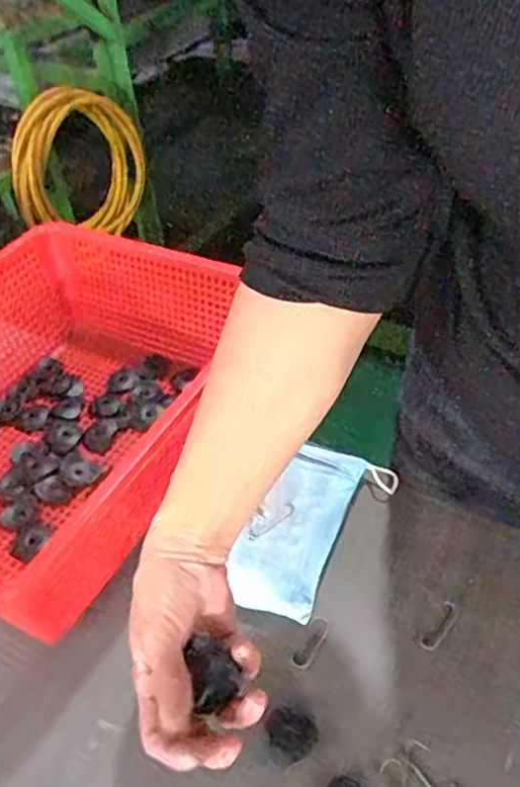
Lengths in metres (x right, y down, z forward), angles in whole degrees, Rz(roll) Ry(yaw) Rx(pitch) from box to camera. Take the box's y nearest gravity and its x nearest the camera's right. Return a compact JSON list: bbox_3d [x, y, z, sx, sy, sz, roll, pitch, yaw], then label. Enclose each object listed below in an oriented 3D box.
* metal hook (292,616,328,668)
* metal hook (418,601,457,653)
[{"bbox_3d":[0.038,0.183,0.495,0.014,0.004,0.042,21,48,25],"label":"metal hook"},{"bbox_3d":[0.133,0.173,0.498,0.012,0.004,0.043,27,51,30],"label":"metal hook"}]

